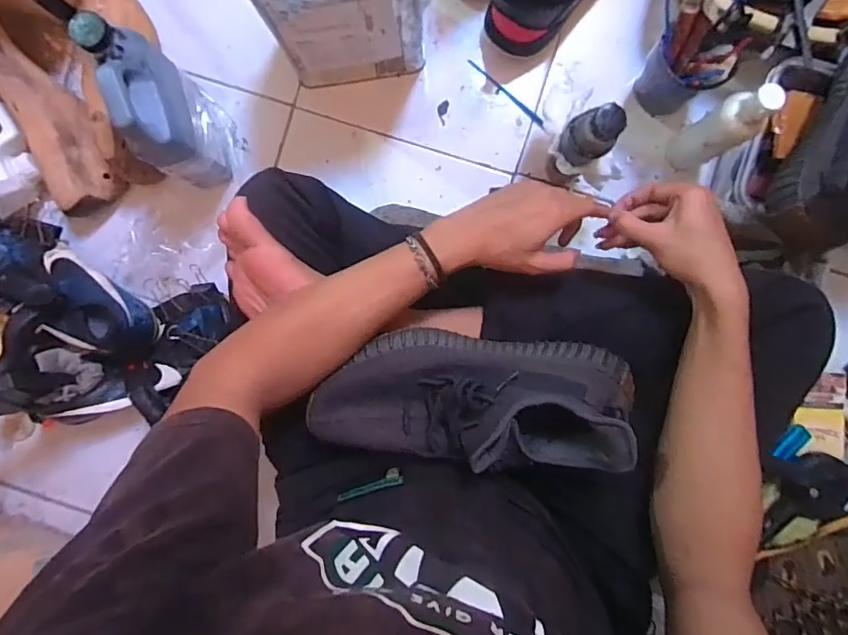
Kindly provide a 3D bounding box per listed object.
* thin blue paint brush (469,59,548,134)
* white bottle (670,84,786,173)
[{"bbox_3d":[0.110,-0.285,0.656,0.133,0.009,0.010,42,93,-1],"label":"thin blue paint brush"},{"bbox_3d":[0.319,-0.199,0.555,0.047,0.157,0.047,-40,91,3],"label":"white bottle"}]

